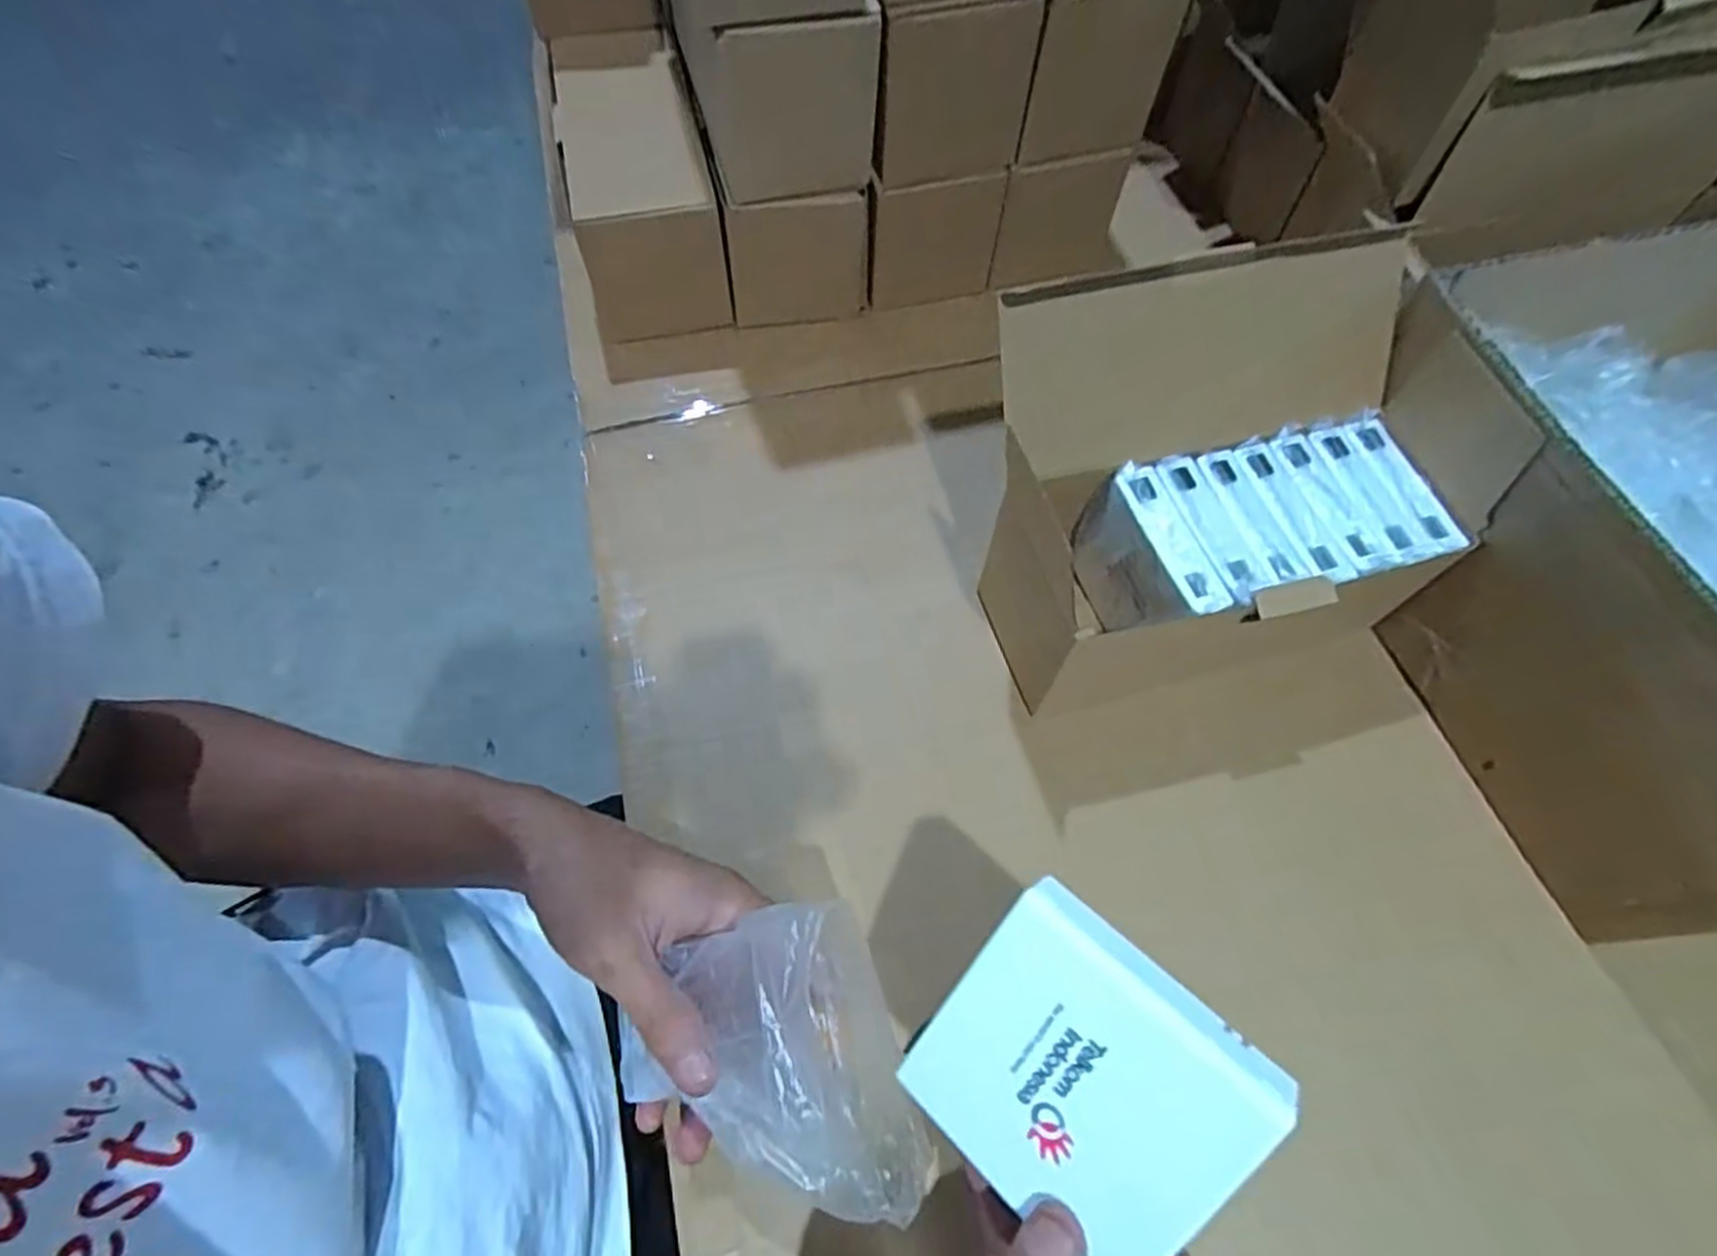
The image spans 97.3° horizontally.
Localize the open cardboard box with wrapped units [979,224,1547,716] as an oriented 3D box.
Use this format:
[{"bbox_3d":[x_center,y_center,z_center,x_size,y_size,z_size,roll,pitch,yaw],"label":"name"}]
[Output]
[{"bbox_3d":[0.187,-0.070,0.395,0.234,0.165,0.155,-8,63,-5],"label":"open cardboard box with wrapped units"}]

